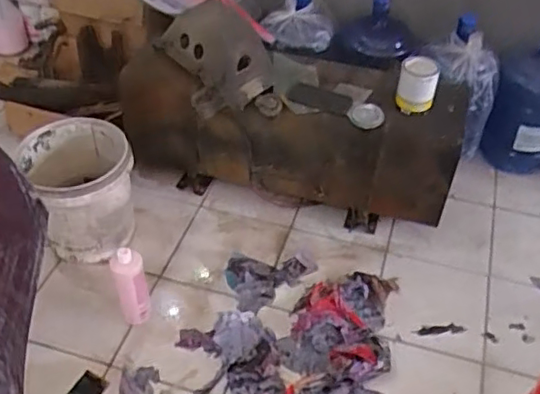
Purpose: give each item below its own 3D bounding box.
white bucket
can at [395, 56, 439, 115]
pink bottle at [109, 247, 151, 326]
[{"bbox_3d":[-0.522,-0.005,1.730,0.276,0.311,0.314,-19,47,-21],"label":"white bucket"},{"bbox_3d":[0.405,-0.305,1.672,0.104,0.144,0.096,11,44,10],"label":"can"},{"bbox_3d":[-0.353,0.230,1.527,0.079,0.244,0.079,-12,48,-15],"label":"pink bottle"}]

